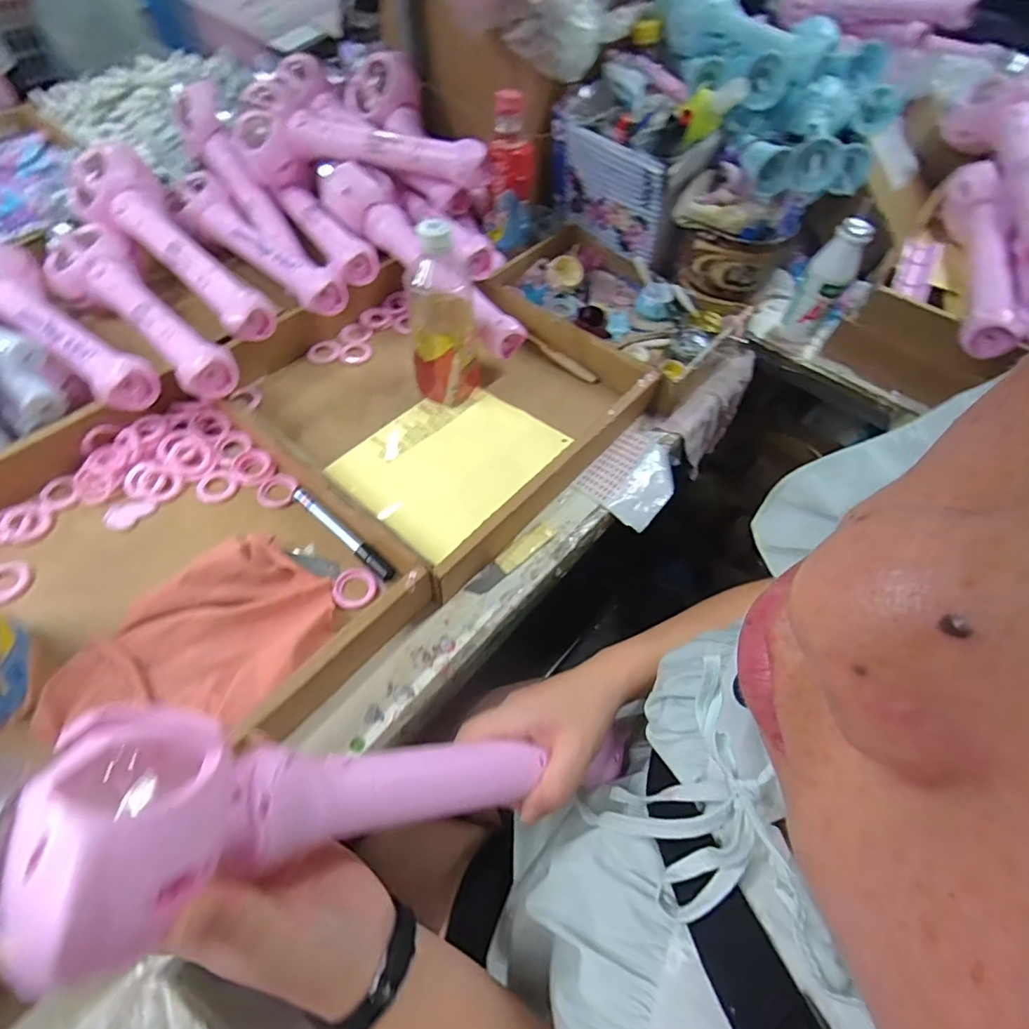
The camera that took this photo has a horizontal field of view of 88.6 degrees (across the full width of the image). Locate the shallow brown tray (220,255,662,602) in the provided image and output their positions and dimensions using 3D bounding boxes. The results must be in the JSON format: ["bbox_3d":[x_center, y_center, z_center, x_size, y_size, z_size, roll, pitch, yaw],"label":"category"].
[{"bbox_3d":[-0.087,-0.146,0.587,0.371,0.051,0.350,38,63,19],"label":"shallow brown tray"}]

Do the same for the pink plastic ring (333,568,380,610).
[{"bbox_3d":[-0.143,0.066,0.470,0.039,0.004,0.039,2,58,-3],"label":"pink plastic ring"}]

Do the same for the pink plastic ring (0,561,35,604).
[{"bbox_3d":[-0.441,0.060,0.459,0.042,0.005,0.040,2,58,-3],"label":"pink plastic ring"}]

